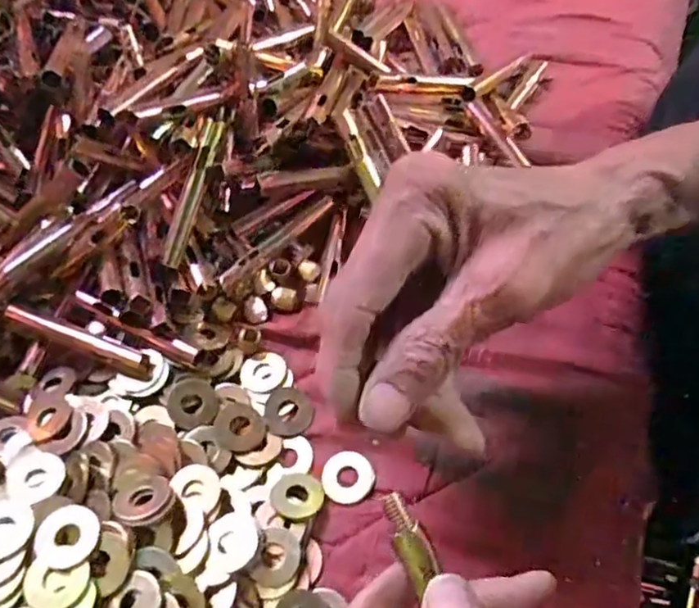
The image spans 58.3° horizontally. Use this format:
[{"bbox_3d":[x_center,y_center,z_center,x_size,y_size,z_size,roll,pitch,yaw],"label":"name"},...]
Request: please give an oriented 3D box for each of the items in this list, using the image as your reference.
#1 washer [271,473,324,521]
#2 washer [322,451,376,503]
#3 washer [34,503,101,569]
[{"bbox_3d":[-0.024,0.089,0.292,0.023,0.004,0.022,4,47,-4],"label":"washer"},{"bbox_3d":[-0.001,0.081,0.295,0.024,0.004,0.023,-2,58,3],"label":"washer"},{"bbox_3d":[-0.116,0.095,0.257,0.024,0.004,0.025,7,55,-10],"label":"washer"}]

